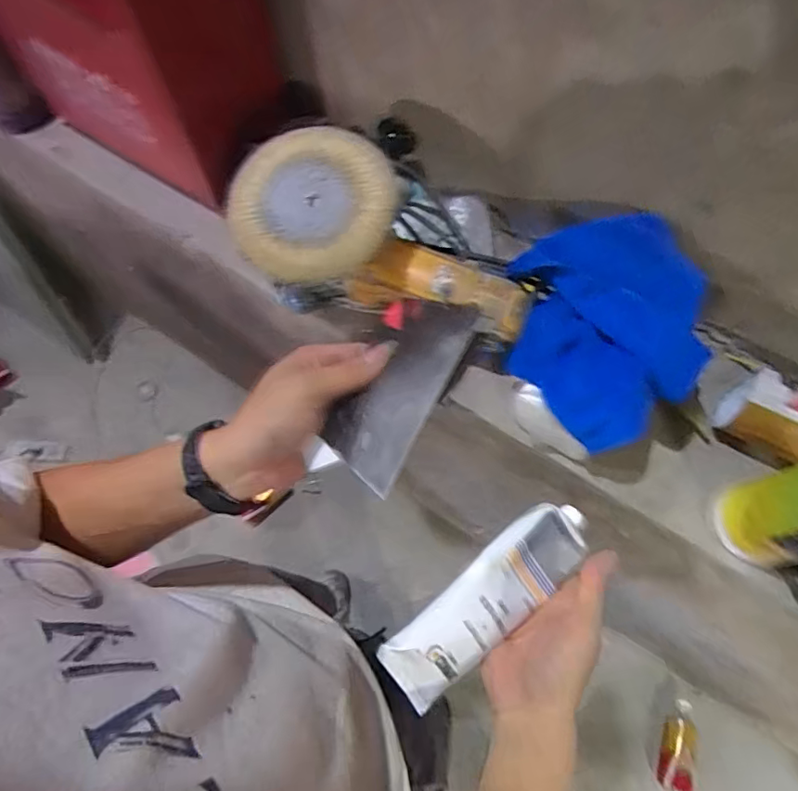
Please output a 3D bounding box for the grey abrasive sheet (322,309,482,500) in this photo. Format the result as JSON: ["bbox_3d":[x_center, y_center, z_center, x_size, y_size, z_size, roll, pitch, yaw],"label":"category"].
[{"bbox_3d":[0.000,-0.007,0.348,0.064,0.004,0.138,15,65,35],"label":"grey abrasive sheet"}]

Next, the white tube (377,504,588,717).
[{"bbox_3d":[0.074,0.156,0.418,0.192,0.037,0.064,-37,96,-17],"label":"white tube"}]

